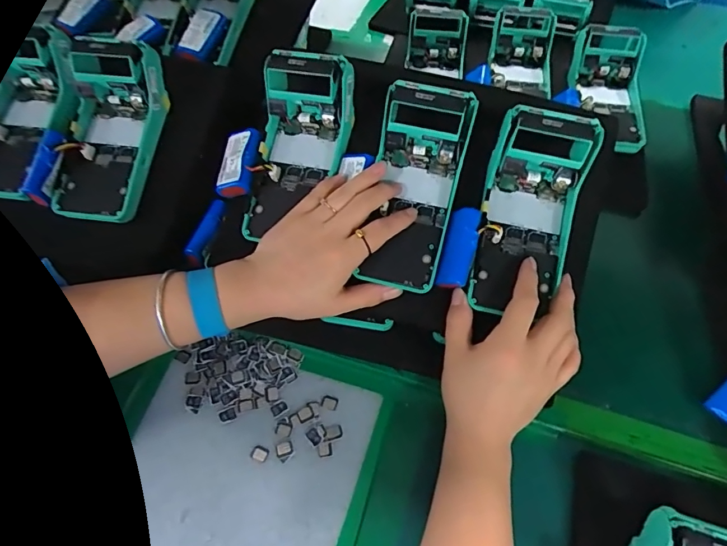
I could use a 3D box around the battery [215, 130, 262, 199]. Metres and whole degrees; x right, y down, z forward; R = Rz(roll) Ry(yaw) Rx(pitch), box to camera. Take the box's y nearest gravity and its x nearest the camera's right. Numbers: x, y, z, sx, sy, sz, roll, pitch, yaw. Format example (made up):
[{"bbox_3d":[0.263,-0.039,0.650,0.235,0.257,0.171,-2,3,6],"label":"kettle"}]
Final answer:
[{"bbox_3d":[-0.118,-0.106,0.415,0.033,0.014,0.068,12,79,6],"label":"battery"}]

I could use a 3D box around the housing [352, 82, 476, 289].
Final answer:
[{"bbox_3d":[0.047,-0.071,0.389,0.072,0.048,0.167,7,93,2],"label":"housing"}]

